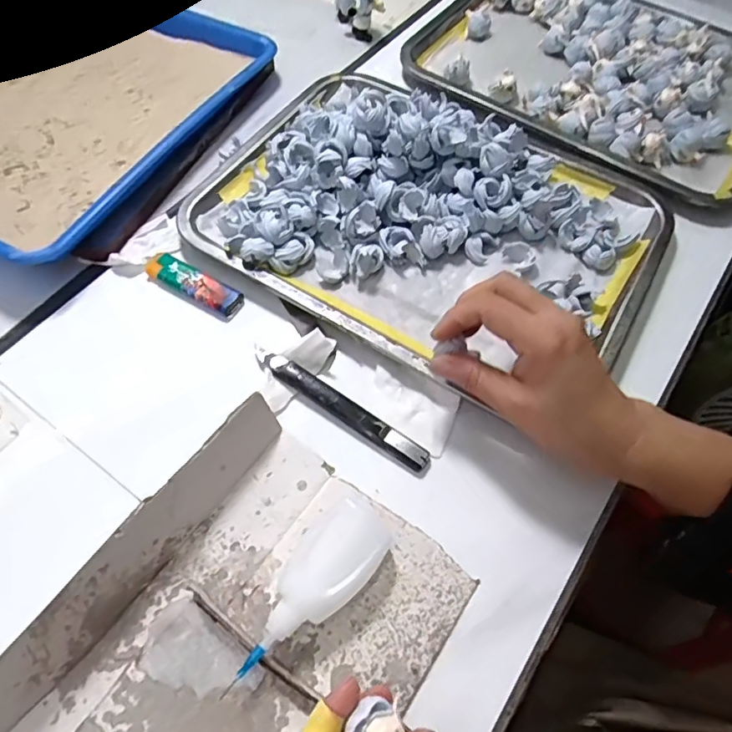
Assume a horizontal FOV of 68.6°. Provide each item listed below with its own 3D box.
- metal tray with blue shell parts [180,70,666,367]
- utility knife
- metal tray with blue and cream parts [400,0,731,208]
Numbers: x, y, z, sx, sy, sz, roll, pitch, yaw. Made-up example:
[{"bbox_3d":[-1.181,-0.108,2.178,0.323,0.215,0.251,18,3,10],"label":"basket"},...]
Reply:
[{"bbox_3d":[0.049,-0.128,0.424,0.342,0.048,0.237,26,64,12],"label":"metal tray with blue shell parts"},{"bbox_3d":[-0.018,0.024,0.358,0.137,0.010,0.018,32,65,14],"label":"utility knife"},{"bbox_3d":[0.220,-0.290,0.506,0.332,0.030,0.232,34,66,15],"label":"metal tray with blue and cream parts"}]

